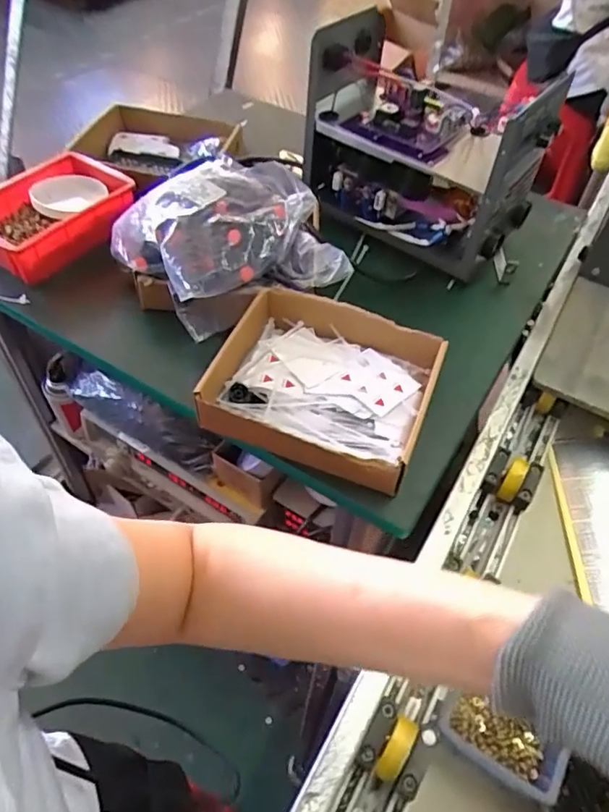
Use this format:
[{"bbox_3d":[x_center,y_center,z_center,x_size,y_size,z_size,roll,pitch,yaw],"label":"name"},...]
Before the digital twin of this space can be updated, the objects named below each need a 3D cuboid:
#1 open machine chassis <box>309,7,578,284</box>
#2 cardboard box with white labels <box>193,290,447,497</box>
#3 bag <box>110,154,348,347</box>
[{"bbox_3d":[0.144,-0.326,0.736,0.302,0.211,0.166,36,58,24],"label":"open machine chassis"},{"bbox_3d":[0.014,-0.028,0.590,0.222,0.053,0.182,18,52,12],"label":"cardboard box with white labels"},{"bbox_3d":[-0.096,-0.197,0.666,0.227,0.092,0.218,-20,55,-18],"label":"bag"}]

